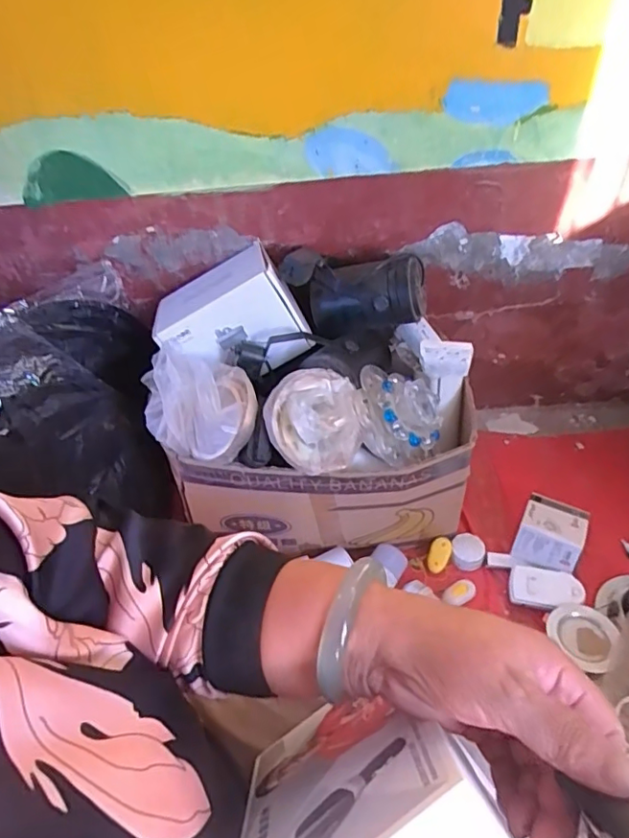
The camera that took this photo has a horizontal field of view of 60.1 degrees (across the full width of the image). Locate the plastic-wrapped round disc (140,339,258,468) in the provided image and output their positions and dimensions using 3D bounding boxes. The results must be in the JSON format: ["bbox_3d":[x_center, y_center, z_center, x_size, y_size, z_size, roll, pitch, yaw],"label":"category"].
[{"bbox_3d":[-0.161,-0.032,0.739,0.143,0.131,0.169,-19,48,-13],"label":"plastic-wrapped round disc"}]

